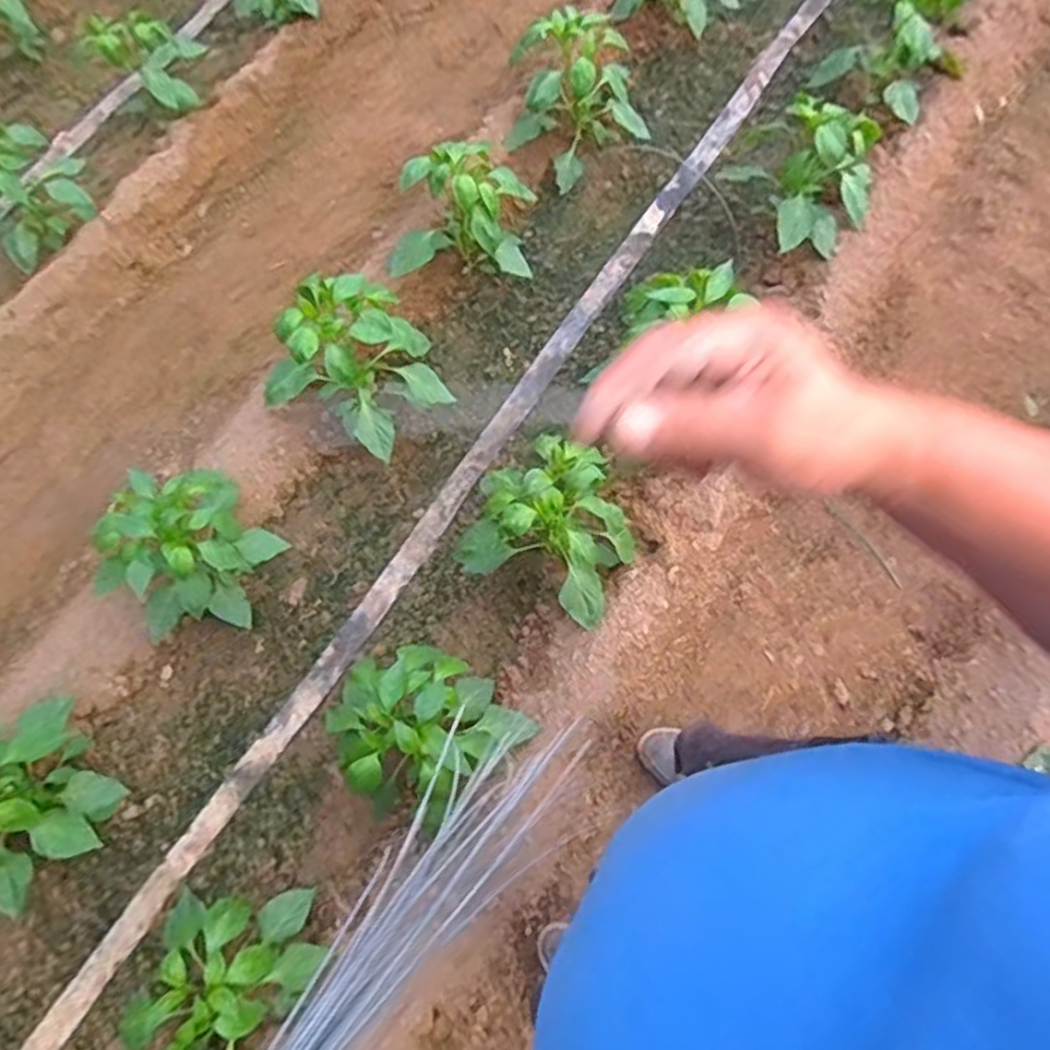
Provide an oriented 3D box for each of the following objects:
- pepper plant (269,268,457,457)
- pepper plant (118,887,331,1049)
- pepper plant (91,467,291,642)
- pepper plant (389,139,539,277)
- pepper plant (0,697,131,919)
[{"bbox_3d":[-0.334,-0.293,1.444,0.273,0.315,0.294,-1,70,4],"label":"pepper plant"},{"bbox_3d":[-0.510,0.755,1.184,0.251,0.229,0.292,3,71,5],"label":"pepper plant"},{"bbox_3d":[-0.639,0.034,1.360,0.277,0.262,0.282,-1,70,4],"label":"pepper plant"},{"bbox_3d":[-0.135,-0.654,1.543,0.285,0.241,0.204,-2,70,4],"label":"pepper plant"},{"bbox_3d":[-0.889,0.489,1.271,0.272,0.288,0.293,-1,70,4],"label":"pepper plant"}]

